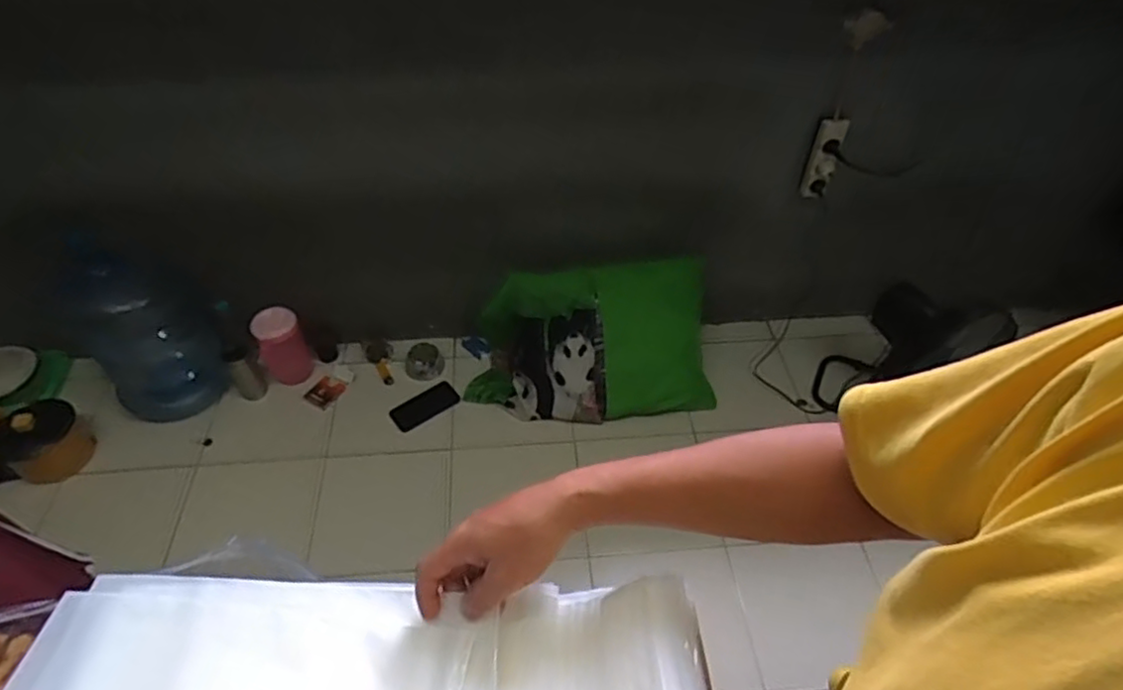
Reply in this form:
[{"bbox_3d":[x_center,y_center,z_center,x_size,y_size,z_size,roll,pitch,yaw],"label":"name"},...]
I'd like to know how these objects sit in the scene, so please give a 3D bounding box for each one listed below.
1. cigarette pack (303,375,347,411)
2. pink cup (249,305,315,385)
[{"bbox_3d":[-0.618,0.119,1.714,0.073,0.017,0.088,24,51,21],"label":"cigarette pack"},{"bbox_3d":[-0.712,0.004,1.684,0.107,0.182,0.114,0,47,0],"label":"pink cup"}]

